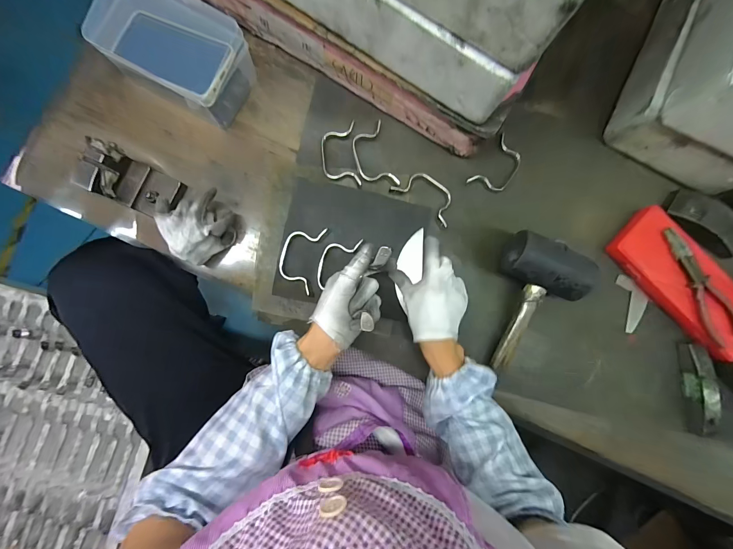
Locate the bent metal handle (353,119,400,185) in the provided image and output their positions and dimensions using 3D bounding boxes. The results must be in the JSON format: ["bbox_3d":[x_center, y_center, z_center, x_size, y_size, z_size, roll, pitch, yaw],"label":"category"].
[{"bbox_3d":[0.009,-0.179,0.476,0.054,0.013,0.098,-15,87,-5],"label":"bent metal handle"}]

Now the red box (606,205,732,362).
[{"bbox_3d":[0.498,0.014,0.491,0.256,0.036,0.114,42,84,0],"label":"red box"}]

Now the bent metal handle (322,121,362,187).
[{"bbox_3d":[-0.041,-0.182,0.472,0.053,0.016,0.102,-6,86,-5],"label":"bent metal handle"}]

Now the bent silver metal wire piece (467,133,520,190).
[{"bbox_3d":[0.207,-0.166,0.492,0.055,0.012,0.098,38,84,-1],"label":"bent silver metal wire piece"}]

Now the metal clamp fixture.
[{"bbox_3d":[-0.309,-0.121,0.419,0.095,0.074,0.064,22,84,-3],"label":"metal clamp fixture"}]

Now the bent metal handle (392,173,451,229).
[{"bbox_3d":[0.093,-0.123,0.483,0.101,0.009,0.050,35,84,-1],"label":"bent metal handle"}]

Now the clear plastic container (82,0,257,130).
[{"bbox_3d":[-0.263,-0.308,0.437,0.184,0.082,0.111,29,84,-2],"label":"clear plastic container"}]

